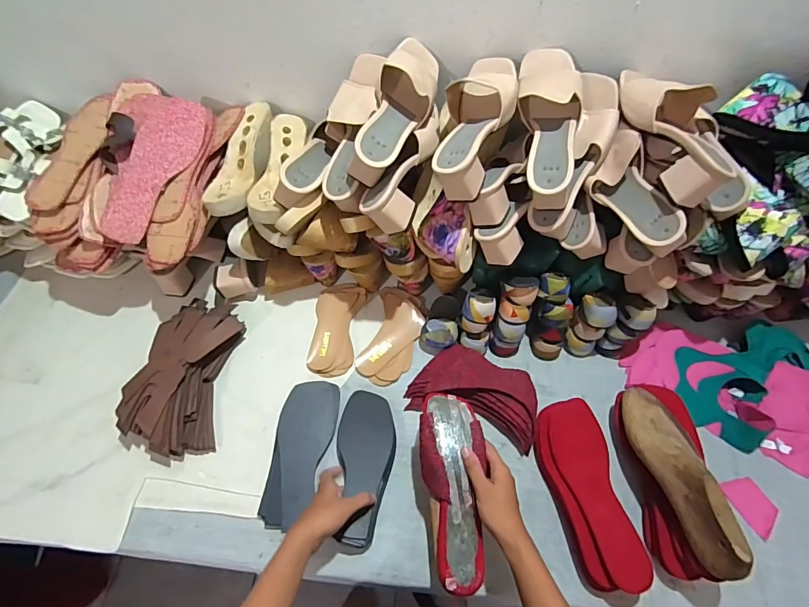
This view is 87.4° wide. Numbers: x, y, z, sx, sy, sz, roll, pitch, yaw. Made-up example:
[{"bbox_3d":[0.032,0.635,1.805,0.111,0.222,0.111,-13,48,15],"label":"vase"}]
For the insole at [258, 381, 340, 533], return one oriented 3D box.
[{"bbox_3d":[-0.158,0.225,0.652,0.086,0.018,0.212,4,59,2],"label":"insole"}]

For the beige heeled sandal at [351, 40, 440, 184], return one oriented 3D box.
[{"bbox_3d":[-0.006,-0.279,0.594,0.079,0.076,0.229,18,73,10],"label":"beige heeled sandal"}]

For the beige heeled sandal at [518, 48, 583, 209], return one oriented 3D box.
[{"bbox_3d":[0.205,-0.257,0.597,0.086,0.084,0.235,2,79,1],"label":"beige heeled sandal"}]

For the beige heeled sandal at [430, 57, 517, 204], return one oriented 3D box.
[{"bbox_3d":[0.100,-0.252,0.595,0.094,0.090,0.226,13,60,7],"label":"beige heeled sandal"}]

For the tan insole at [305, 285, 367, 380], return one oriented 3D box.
[{"bbox_3d":[-0.124,0.040,0.766,0.081,0.015,0.184,7,59,4],"label":"tan insole"}]

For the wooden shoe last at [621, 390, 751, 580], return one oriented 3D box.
[{"bbox_3d":[0.363,0.215,0.559,0.072,0.091,0.246,-4,41,-3],"label":"wooden shoe last"}]

